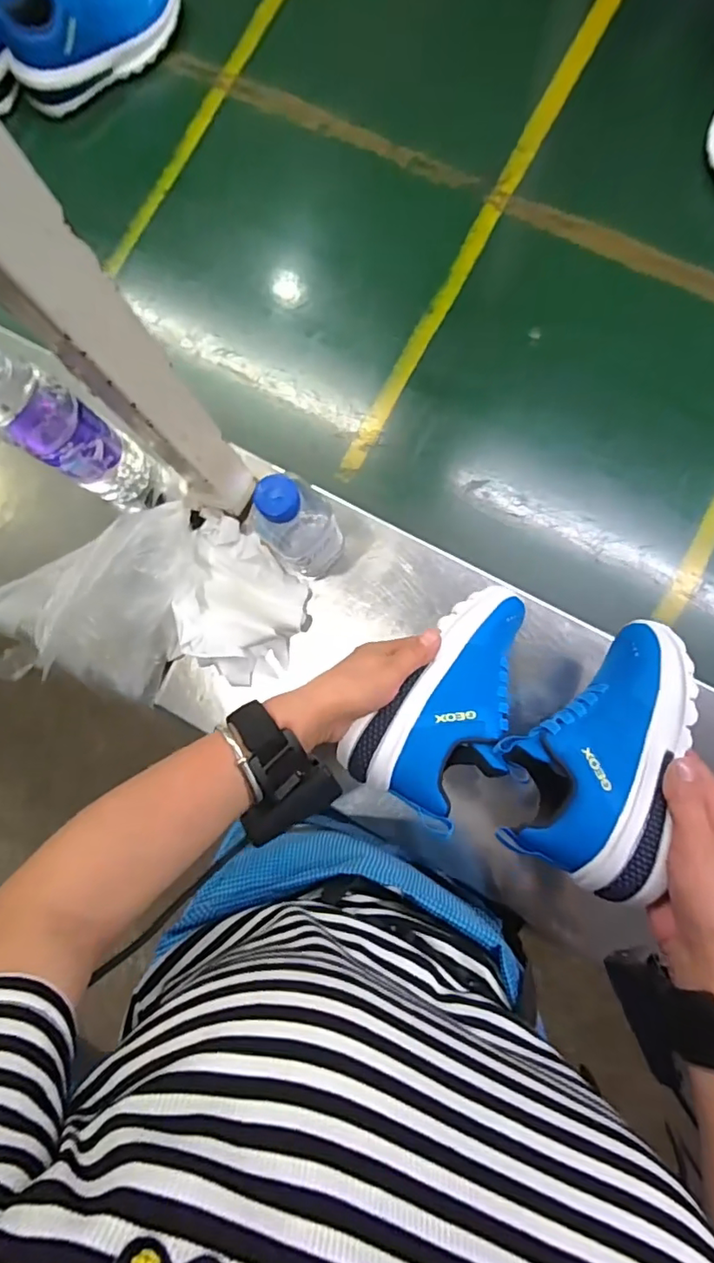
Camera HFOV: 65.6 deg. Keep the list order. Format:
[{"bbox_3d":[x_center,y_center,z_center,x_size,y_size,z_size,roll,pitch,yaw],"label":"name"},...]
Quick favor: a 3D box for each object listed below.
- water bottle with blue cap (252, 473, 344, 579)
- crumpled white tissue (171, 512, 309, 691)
[{"bbox_3d":[-0.049,-0.085,0.468,0.050,0.160,0.058,34,89,7],"label":"water bottle with blue cap"},{"bbox_3d":[-0.112,-0.027,0.537,0.127,0.036,0.144,20,87,6],"label":"crumpled white tissue"}]

